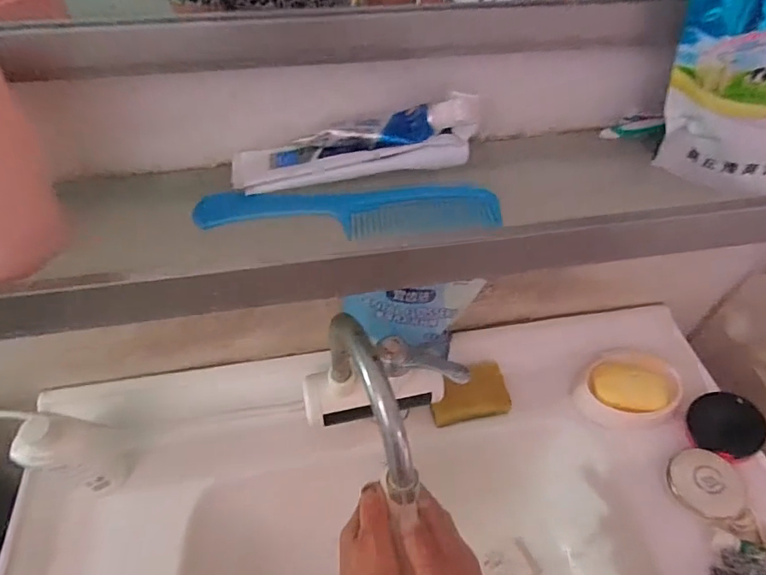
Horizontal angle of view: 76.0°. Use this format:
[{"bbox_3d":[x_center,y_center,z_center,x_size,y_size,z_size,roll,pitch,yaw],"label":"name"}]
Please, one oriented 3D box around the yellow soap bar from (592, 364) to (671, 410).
[{"bbox_3d":[0.306,0.123,0.605,0.084,0.018,0.051,14,53,10],"label":"yellow soap bar"}]

